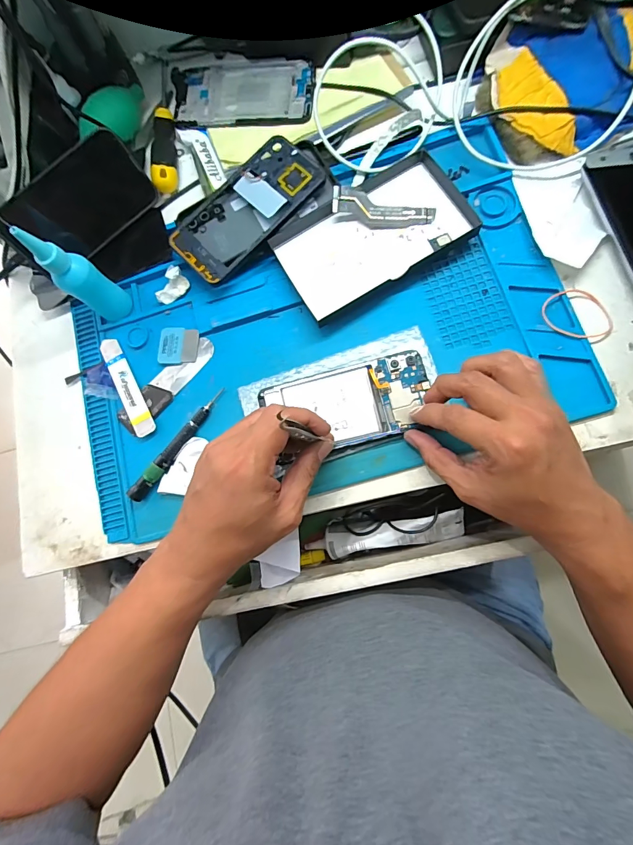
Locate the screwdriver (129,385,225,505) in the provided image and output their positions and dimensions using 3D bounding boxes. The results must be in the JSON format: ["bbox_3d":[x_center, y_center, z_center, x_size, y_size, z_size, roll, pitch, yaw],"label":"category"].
[{"bbox_3d":[-0.133,0.021,0.357,0.012,0.018,0.127,35,86,12],"label":"screwdriver"}]

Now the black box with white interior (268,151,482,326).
[{"bbox_3d":[0.055,-0.182,0.365,0.176,0.018,0.101,-30,77,1],"label":"black box with white interior"}]

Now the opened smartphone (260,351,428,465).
[{"bbox_3d":[0.028,-0.017,0.342,0.148,0.009,0.072,-15,82,5],"label":"opened smartphone"}]

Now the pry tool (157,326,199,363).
[{"bbox_3d":[-0.141,-0.079,0.383,0.041,0.004,0.039,1,80,8],"label":"pry tool"}]

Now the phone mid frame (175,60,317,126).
[{"bbox_3d":[-0.085,-0.364,0.414,0.163,0.008,0.082,6,80,9],"label":"phone mid frame"}]

